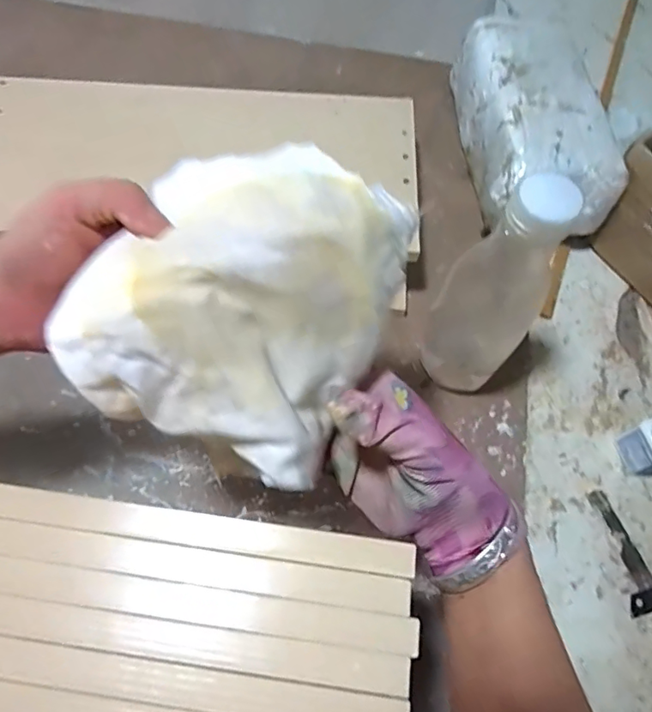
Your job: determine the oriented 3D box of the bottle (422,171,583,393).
[{"bbox_3d":[0.125,-0.041,0.388,0.064,0.206,0.059,0,66,-1],"label":"bottle"}]

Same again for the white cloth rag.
[{"bbox_3d":[-0.035,-0.026,0.237,0.134,0.034,0.142,24,90,-12],"label":"white cloth rag"}]

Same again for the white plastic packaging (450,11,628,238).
[{"bbox_3d":[0.218,-0.240,0.570,0.109,0.123,0.243,-9,66,-5],"label":"white plastic packaging"}]

